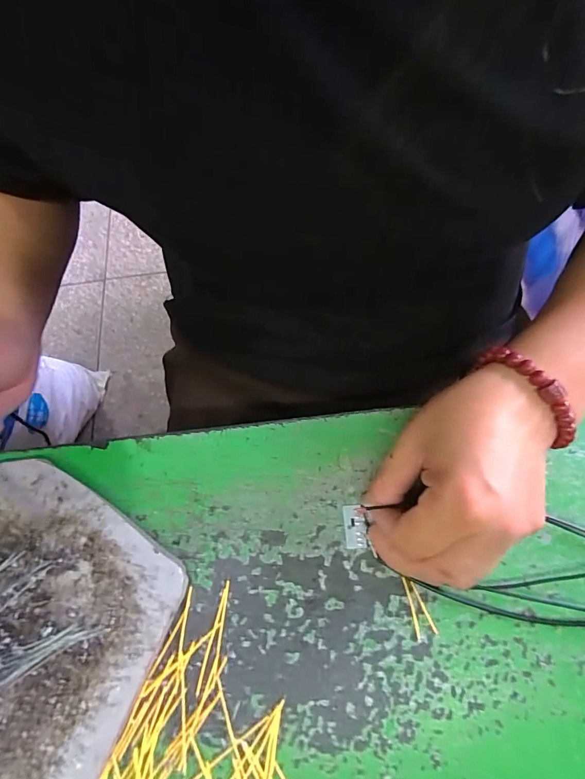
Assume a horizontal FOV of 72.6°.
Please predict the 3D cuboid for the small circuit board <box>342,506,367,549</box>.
[{"bbox_3d":[0.037,0.083,0.241,0.013,0.004,0.024,-2,69,1],"label":"small circuit board"}]

